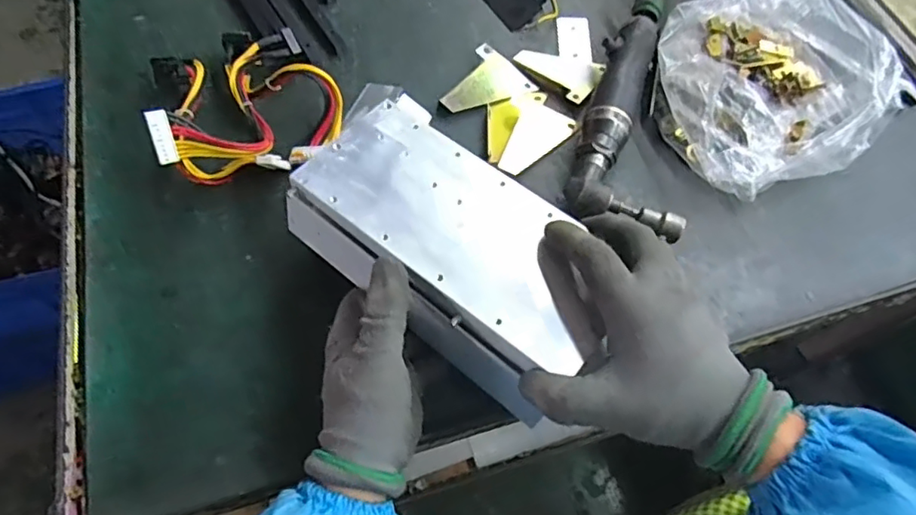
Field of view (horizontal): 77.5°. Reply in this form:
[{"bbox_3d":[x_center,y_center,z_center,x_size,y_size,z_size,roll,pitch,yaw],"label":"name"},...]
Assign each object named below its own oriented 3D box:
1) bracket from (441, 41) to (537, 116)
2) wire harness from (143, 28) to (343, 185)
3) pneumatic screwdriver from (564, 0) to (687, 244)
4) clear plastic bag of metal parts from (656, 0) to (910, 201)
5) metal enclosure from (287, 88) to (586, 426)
[{"bbox_3d":[0.025,-0.156,0.524,0.064,0.011,0.076,38,69,17],"label":"bracket"},{"bbox_3d":[-0.183,-0.143,0.492,0.147,0.061,0.161,-18,65,-9],"label":"wire harness"},{"bbox_3d":[0.160,-0.146,0.507,0.090,0.037,0.265,12,64,6],"label":"pneumatic screwdriver"},{"bbox_3d":[0.257,-0.148,0.485,0.171,0.084,0.180,-24,66,-12],"label":"clear plastic bag of metal parts"},{"bbox_3d":[-0.003,-0.008,0.395,0.224,0.054,0.121,39,69,17],"label":"metal enclosure"}]

